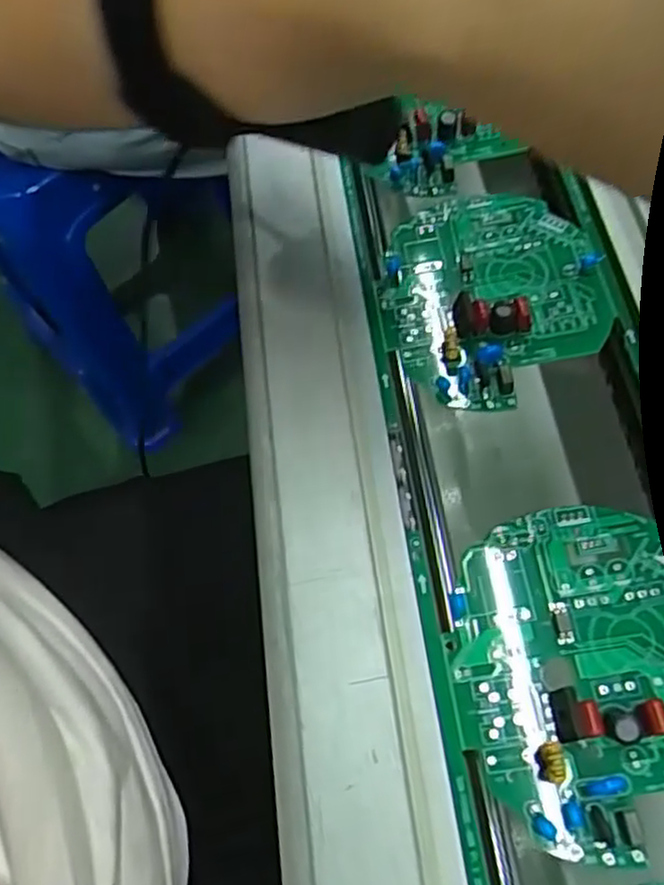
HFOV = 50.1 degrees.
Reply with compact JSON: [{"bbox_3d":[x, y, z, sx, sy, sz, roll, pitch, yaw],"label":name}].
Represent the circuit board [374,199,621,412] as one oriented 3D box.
[{"bbox_3d":[0.063,-0.061,0.272,0.081,0.011,0.094,-13,62,0],"label":"circuit board"}]

